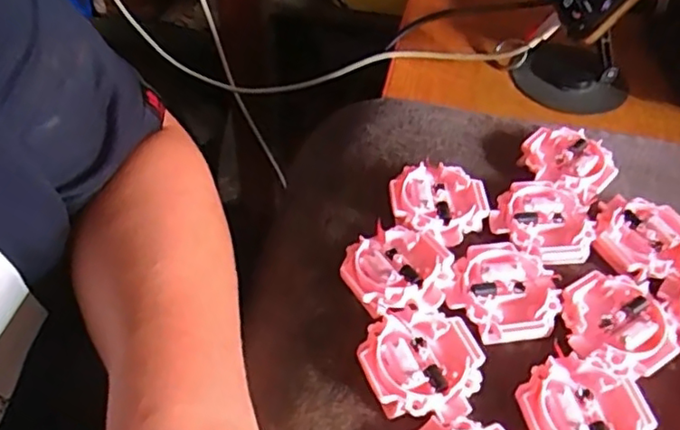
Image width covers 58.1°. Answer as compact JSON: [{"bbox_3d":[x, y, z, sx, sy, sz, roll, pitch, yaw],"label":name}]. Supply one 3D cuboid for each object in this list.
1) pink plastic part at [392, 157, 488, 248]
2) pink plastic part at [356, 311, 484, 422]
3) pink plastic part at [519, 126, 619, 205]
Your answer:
[{"bbox_3d":[0.054,-0.006,0.341,0.051,0.016,0.053,2,49,-2],"label":"pink plastic part"},{"bbox_3d":[0.036,0.068,0.278,0.052,0.016,0.047,10,49,5],"label":"pink plastic part"},{"bbox_3d":[0.136,-0.030,0.370,0.052,0.020,0.048,37,56,24],"label":"pink plastic part"}]

